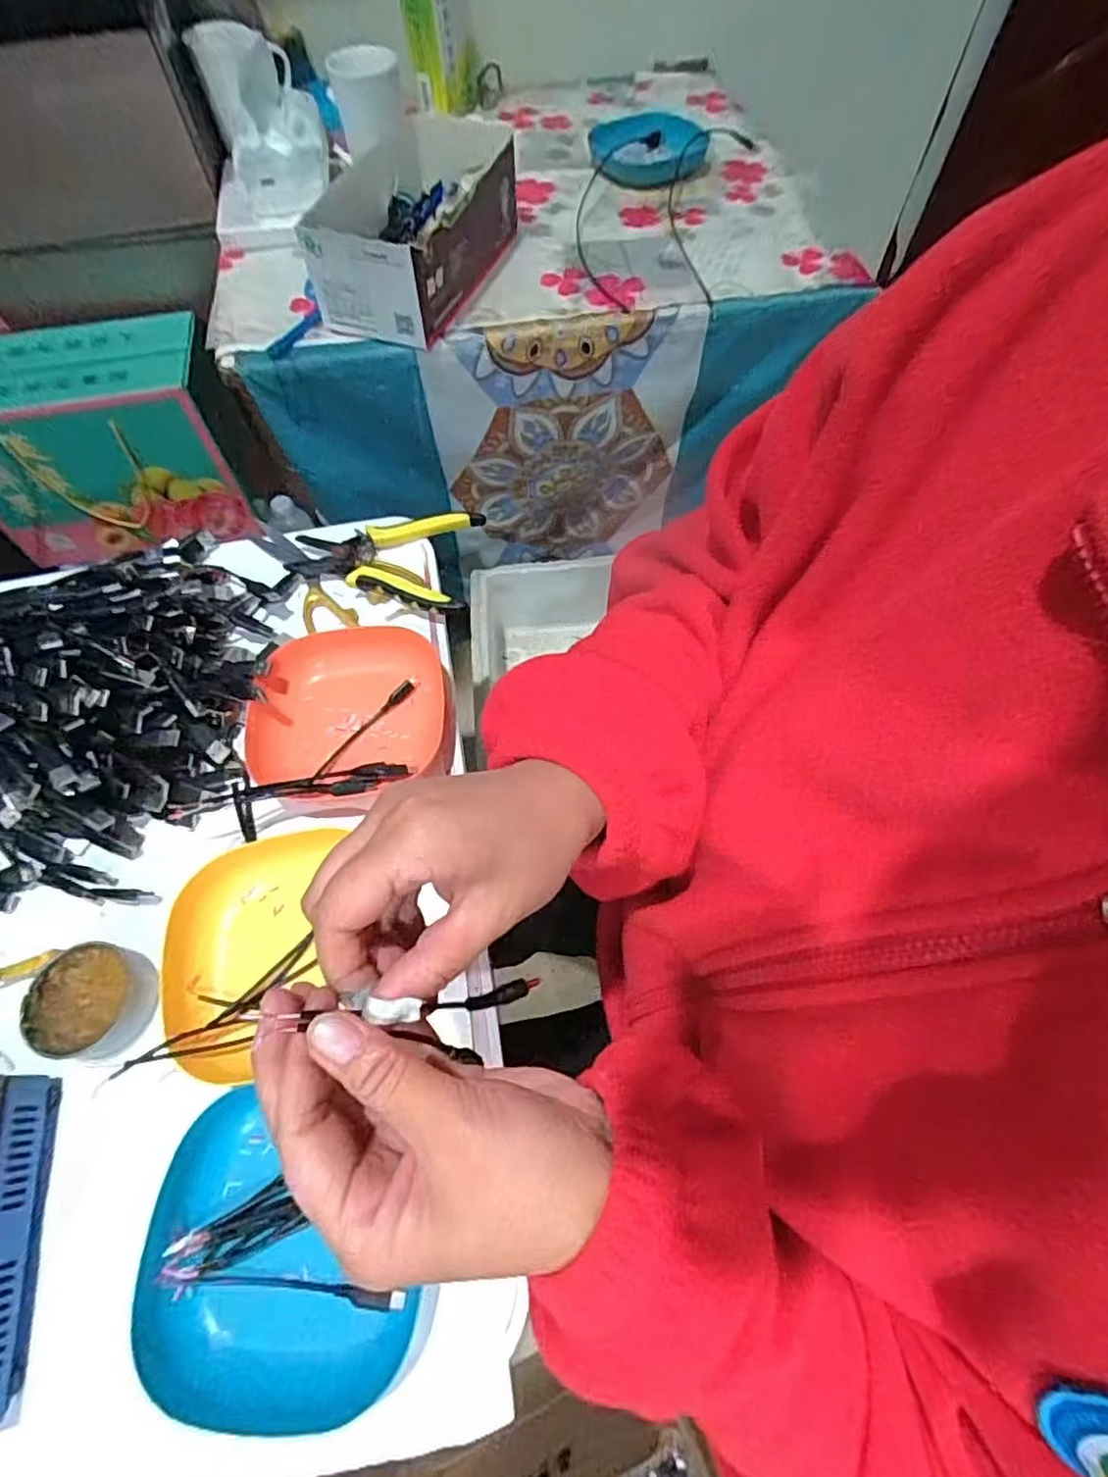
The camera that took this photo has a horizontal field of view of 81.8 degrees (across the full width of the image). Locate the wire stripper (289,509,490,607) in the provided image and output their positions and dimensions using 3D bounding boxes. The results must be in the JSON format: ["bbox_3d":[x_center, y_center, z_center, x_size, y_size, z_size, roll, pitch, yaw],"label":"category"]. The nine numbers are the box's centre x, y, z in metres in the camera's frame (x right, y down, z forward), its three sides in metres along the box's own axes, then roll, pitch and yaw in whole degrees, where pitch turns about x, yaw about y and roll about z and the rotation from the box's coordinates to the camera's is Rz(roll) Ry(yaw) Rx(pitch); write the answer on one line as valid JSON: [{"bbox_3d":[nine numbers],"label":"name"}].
[{"bbox_3d":[-0.144,-0.161,0.548,0.151,0.023,0.116,7,63,4],"label":"wire stripper"}]

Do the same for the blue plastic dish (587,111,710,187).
[{"bbox_3d":[0.119,-0.753,0.809,0.145,0.035,0.156,0,63,0],"label":"blue plastic dish"}]

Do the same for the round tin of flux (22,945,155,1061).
[{"bbox_3d":[-0.281,0.159,0.390,0.063,0.024,0.063,0,63,0],"label":"round tin of flux"}]

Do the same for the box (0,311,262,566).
[{"bbox_3d":[-0.596,-0.390,0.856,0.318,0.227,0.156,-7,63,-3],"label":"box"}]

